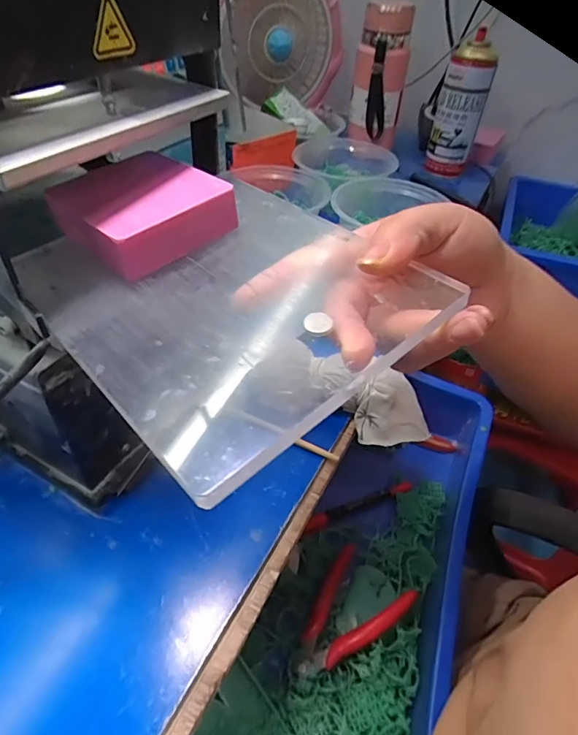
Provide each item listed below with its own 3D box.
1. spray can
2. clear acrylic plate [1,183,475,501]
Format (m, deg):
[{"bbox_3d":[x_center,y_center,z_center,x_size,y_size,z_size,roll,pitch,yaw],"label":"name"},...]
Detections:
[{"bbox_3d":[0.243,-0.362,0.658,0.068,0.173,0.072,15,45,10],"label":"spray can"},{"bbox_3d":[-0.031,-0.035,0.199,0.130,0.005,0.162,-32,52,-23],"label":"clear acrylic plate"}]

